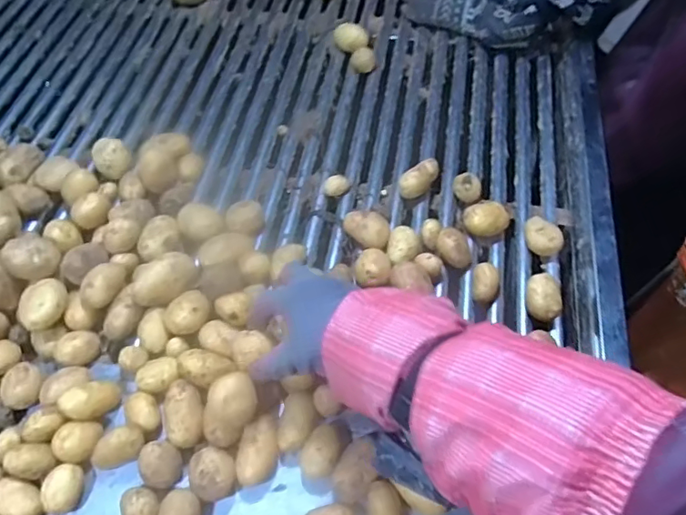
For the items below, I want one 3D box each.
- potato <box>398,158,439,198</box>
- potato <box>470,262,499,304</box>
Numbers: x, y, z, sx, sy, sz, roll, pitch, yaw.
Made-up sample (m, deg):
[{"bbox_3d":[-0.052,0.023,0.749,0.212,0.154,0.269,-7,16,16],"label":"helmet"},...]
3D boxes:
[{"bbox_3d":[0.092,-0.092,0.647,0.032,0.035,0.054,31,59,19],"label":"potato"},{"bbox_3d":[0.153,0.028,0.571,0.024,0.024,0.038,2,54,-1],"label":"potato"}]

